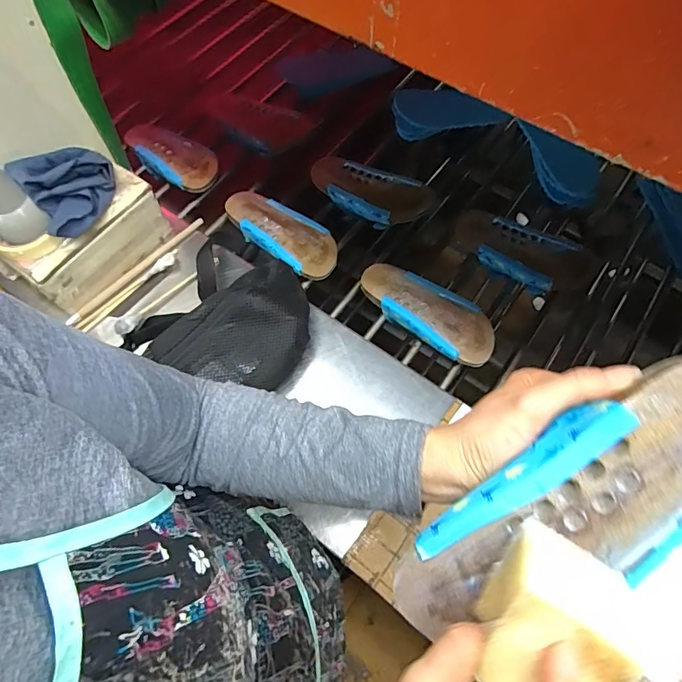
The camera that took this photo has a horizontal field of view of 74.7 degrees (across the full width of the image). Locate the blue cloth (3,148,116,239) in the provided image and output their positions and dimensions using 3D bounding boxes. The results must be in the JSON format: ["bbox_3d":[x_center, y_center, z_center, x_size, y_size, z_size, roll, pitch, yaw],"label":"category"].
[{"bbox_3d":[-0.334,-0.194,0.557,0.110,0.027,0.107,-40,95,-36],"label":"blue cloth"}]

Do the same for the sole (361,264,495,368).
[{"bbox_3d":[0.125,-0.046,0.637,0.206,0.023,0.083,37,71,16],"label":"sole"}]

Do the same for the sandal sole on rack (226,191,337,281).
[{"bbox_3d":[-0.093,-0.173,0.701,0.212,0.016,0.089,33,70,15],"label":"sandal sole on rack"}]

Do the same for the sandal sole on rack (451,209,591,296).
[{"bbox_3d":[0.274,-0.135,0.693,0.200,0.054,0.097,25,69,12],"label":"sandal sole on rack"}]

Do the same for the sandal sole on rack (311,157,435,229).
[{"bbox_3d":[0.043,-0.244,0.741,0.213,0.047,0.093,31,70,14],"label":"sandal sole on rack"}]

